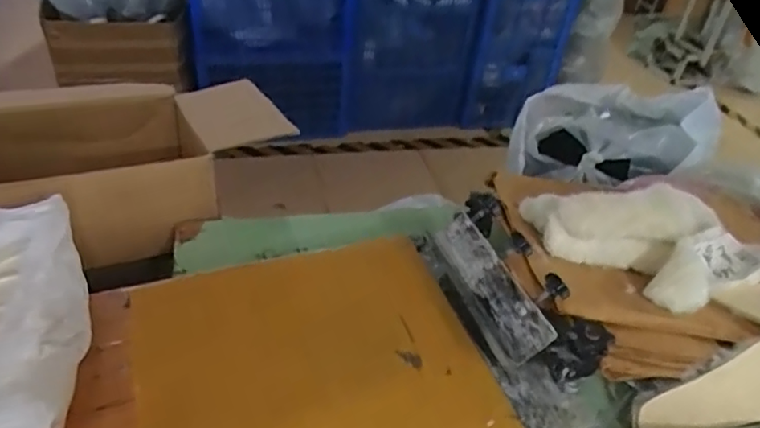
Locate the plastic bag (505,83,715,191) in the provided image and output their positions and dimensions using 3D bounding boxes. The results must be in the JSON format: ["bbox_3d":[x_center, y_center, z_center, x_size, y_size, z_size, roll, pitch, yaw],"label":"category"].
[{"bbox_3d":[0.540,-0.196,1.300,0.415,0.203,0.397,-23,47,-33],"label":"plastic bag"}]

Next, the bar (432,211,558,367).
[{"bbox_3d":[0.136,0.090,0.723,0.026,0.076,0.227,27,22,-40],"label":"bar"}]

